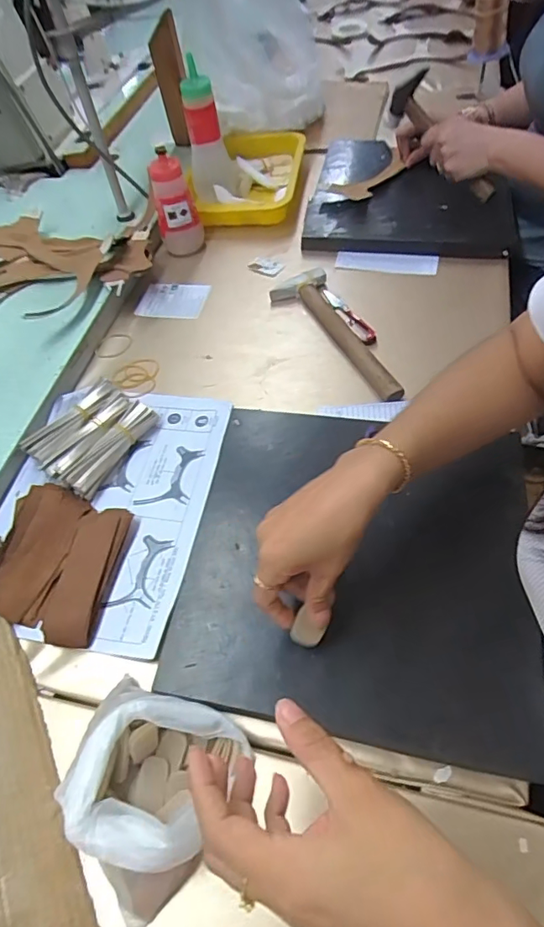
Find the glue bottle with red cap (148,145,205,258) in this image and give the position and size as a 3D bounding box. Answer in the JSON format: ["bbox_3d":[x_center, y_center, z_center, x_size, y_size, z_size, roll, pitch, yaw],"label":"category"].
[{"bbox_3d":[-0.141,-0.385,0.747,0.062,0.142,0.055,-14,55,-4],"label":"glue bottle with red cap"}]

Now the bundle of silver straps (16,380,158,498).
[{"bbox_3d":[-0.205,-0.034,0.572,0.096,0.024,0.122,27,60,20],"label":"bundle of silver straps"}]

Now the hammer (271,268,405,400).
[{"bbox_3d":[0.091,-0.163,0.634,0.076,0.024,0.242,-27,56,-12],"label":"hammer"}]

